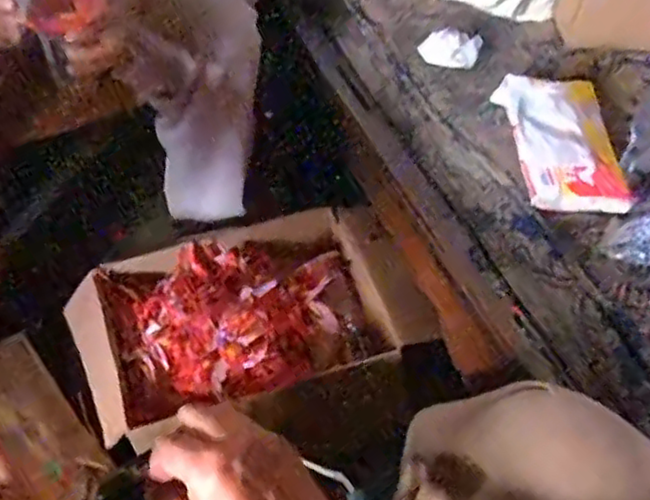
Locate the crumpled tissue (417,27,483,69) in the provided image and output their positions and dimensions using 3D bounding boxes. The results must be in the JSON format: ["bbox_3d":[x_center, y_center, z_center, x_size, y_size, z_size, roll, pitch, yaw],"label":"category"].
[{"bbox_3d":[0.151,-0.241,0.819,0.075,0.034,0.041,4,53,2],"label":"crumpled tissue"}]

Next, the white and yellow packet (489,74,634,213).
[{"bbox_3d":[0.238,-0.122,0.706,0.127,0.075,0.176,-3,53,-3],"label":"white and yellow packet"}]

